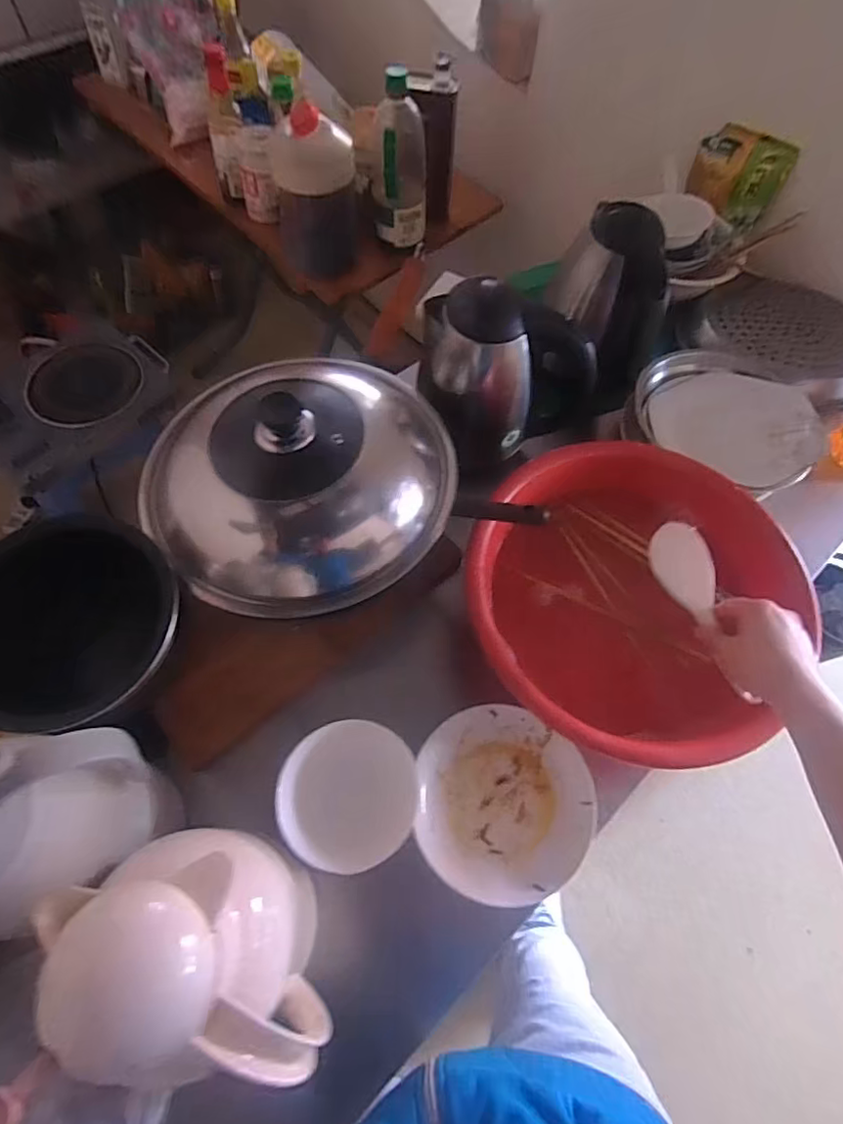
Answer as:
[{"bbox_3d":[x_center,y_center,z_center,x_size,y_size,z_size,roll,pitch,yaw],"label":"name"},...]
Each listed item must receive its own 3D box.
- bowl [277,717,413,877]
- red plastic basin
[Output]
[{"bbox_3d":[-0.064,0.199,0.487,0.110,0.041,0.112,1,63,-3],"label":"bowl"},{"bbox_3d":[0.221,0.068,0.667,0.334,0.225,0.324,12,63,2],"label":"red plastic basin"}]

